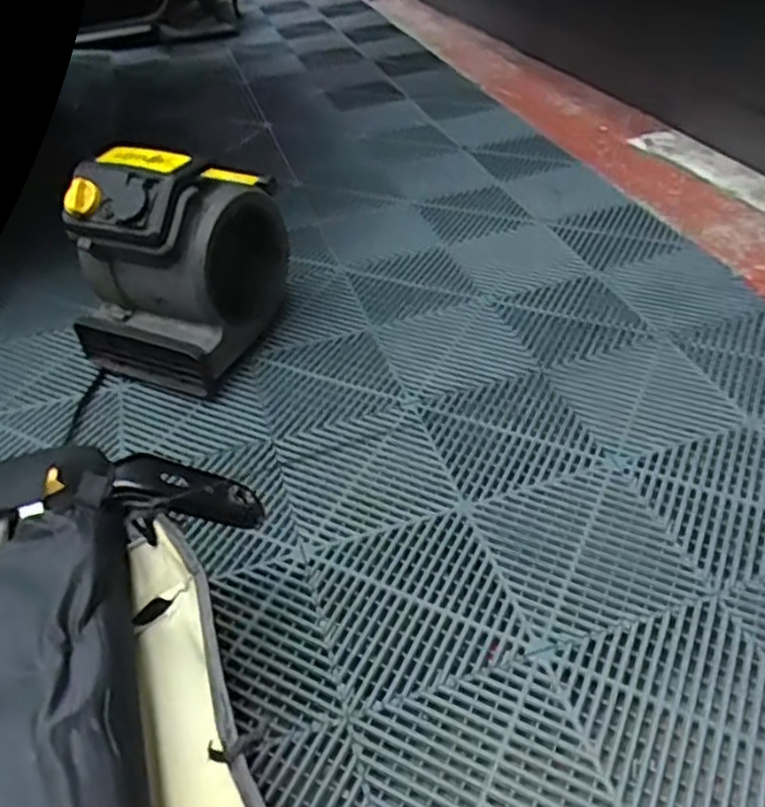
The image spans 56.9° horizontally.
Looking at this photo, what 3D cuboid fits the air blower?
[{"bbox_3d":[-0.296,-0.207,1.018,0.236,0.302,0.237,15,46,21],"label":"air blower"}]

